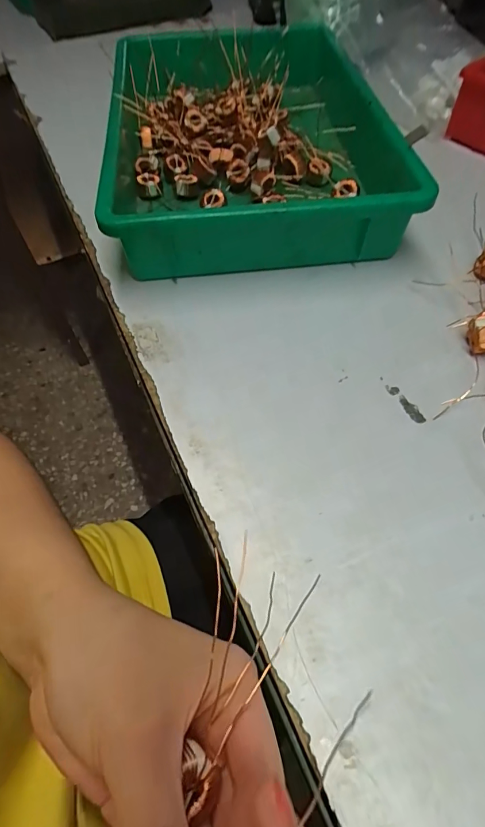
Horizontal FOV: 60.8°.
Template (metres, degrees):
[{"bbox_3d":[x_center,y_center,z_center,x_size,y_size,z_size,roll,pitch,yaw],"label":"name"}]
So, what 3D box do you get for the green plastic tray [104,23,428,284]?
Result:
[{"bbox_3d":[-0.002,-0.259,0.395,0.237,0.083,0.333,-10,58,-4],"label":"green plastic tray"}]

